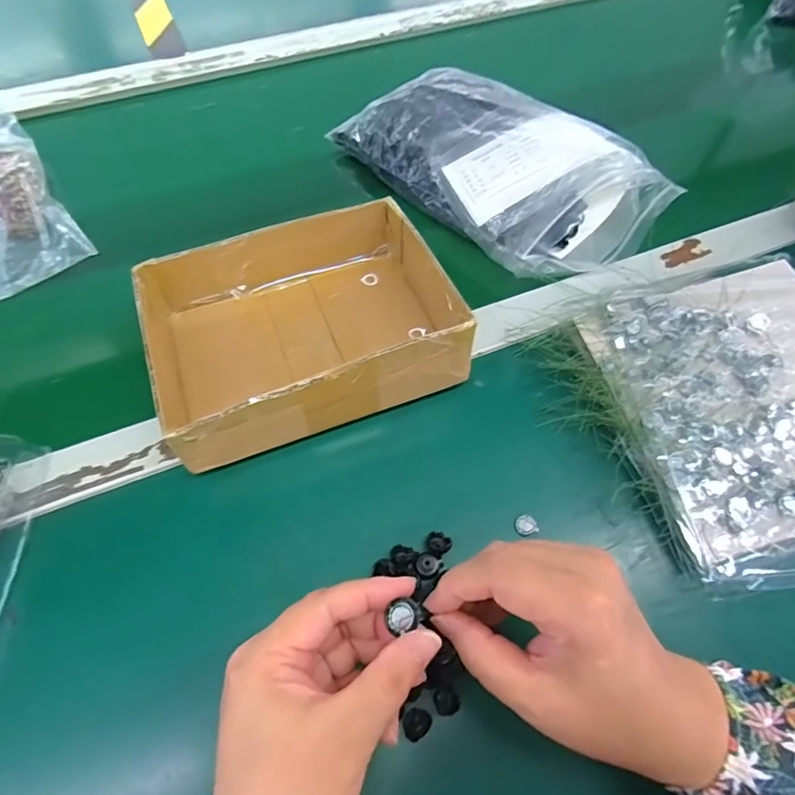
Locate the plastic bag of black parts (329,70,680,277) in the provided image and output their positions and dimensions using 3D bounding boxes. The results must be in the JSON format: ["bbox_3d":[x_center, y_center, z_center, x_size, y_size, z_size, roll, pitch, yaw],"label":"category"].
[{"bbox_3d":[0.090,-0.217,0.450,0.282,0.058,0.153,40,68,19],"label":"plastic bag of black parts"}]

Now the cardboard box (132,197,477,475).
[{"bbox_3d":[-0.070,-0.056,0.361,0.206,0.064,0.163,-19,63,-11],"label":"cardboard box"}]

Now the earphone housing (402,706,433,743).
[{"bbox_3d":[0.010,0.176,0.268,0.015,0.009,0.016,0,61,-1],"label":"earphone housing"}]

